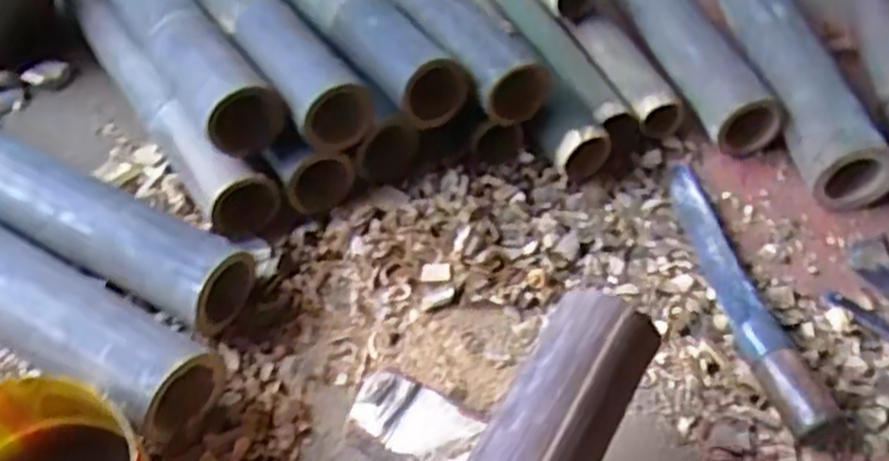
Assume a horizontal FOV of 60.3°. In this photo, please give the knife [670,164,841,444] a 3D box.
[{"bbox_3d":[0.266,0.040,0.685,0.046,0.033,0.309,-5,48,-5],"label":"knife"}]

